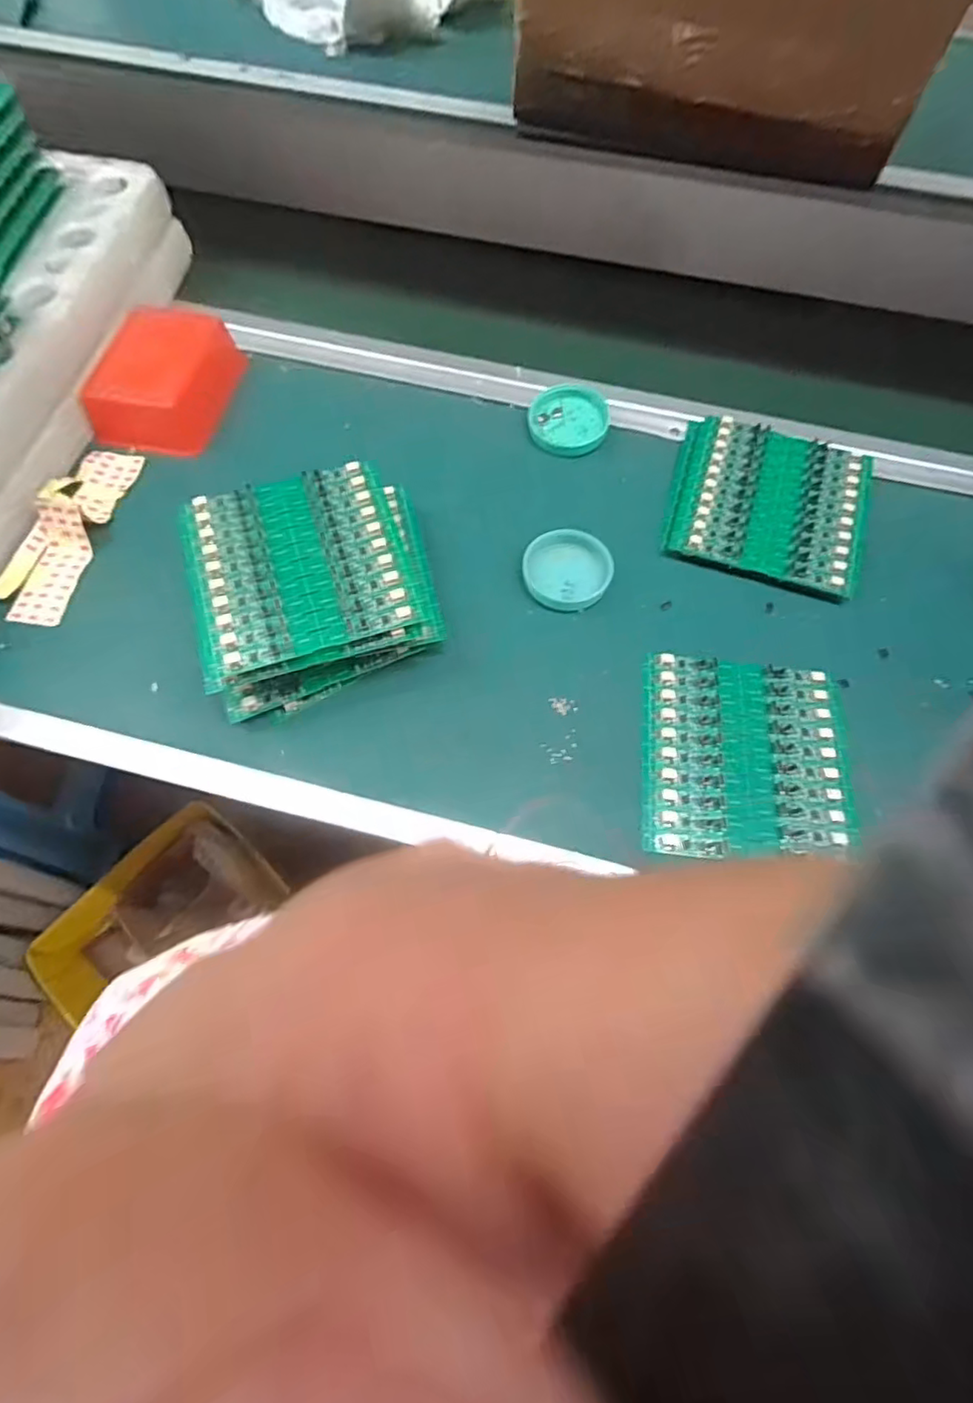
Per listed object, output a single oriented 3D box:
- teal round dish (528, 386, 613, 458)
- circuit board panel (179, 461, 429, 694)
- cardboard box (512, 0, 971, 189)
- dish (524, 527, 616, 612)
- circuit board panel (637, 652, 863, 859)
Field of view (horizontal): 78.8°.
[{"bbox_3d":[0.070,-0.238,0.500,0.067,0.012,0.069,0,66,-1],"label":"teal round dish"},{"bbox_3d":[-0.123,-0.091,0.384,0.137,0.011,0.136,-17,68,-9],"label":"circuit board panel"},{"bbox_3d":[0.252,-0.716,0.607,0.402,0.211,0.239,19,67,7],"label":"cardboard box"},{"bbox_3d":[0.060,-0.098,0.443,0.065,0.020,0.058,28,69,11],"label":"dish"},{"bbox_3d":[0.170,0.035,0.388,0.131,0.006,0.134,6,67,2],"label":"circuit board panel"}]

